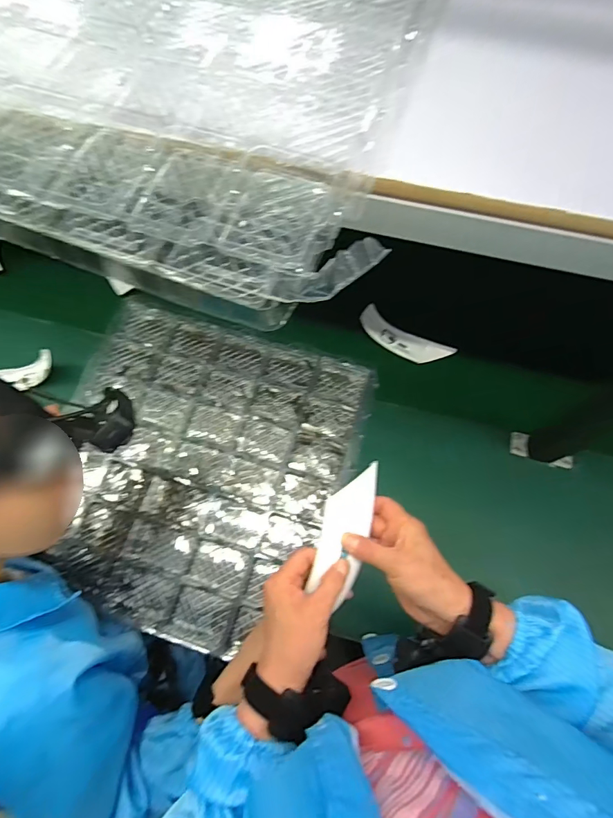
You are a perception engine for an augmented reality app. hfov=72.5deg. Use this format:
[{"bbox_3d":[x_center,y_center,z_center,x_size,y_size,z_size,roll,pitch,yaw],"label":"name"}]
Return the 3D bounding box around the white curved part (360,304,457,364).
[{"bbox_3d":[0.187,-0.130,0.795,0.182,0.047,0.056,28,72,8],"label":"white curved part"}]

